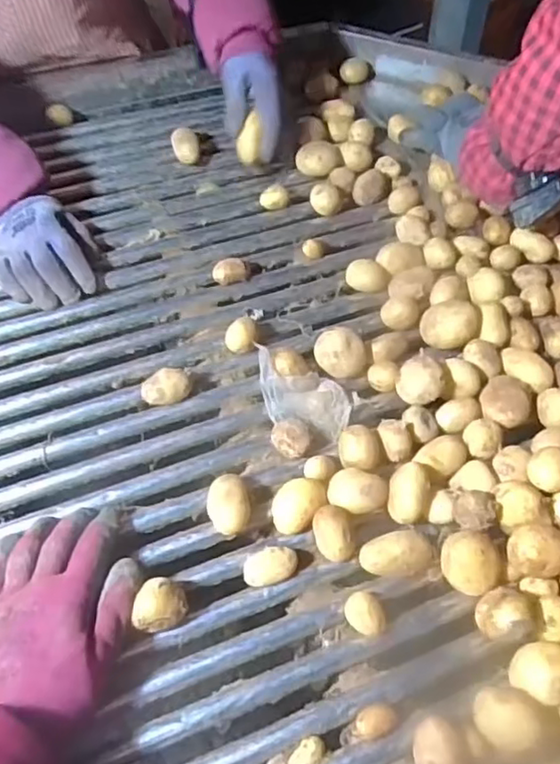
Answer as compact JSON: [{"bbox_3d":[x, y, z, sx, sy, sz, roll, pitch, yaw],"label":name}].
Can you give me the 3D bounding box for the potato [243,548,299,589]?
[{"bbox_3d":[-0.007,0.144,0.474,0.041,0.021,0.025,-12,58,-5],"label":"potato"}]

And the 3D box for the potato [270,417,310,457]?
[{"bbox_3d":[0.009,0.051,0.535,0.032,0.029,0.035,-1,58,2],"label":"potato"}]

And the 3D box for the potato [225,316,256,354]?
[{"bbox_3d":[-0.038,-0.042,0.596,0.030,0.032,0.027,-8,58,-3],"label":"potato"}]

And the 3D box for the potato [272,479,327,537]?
[{"bbox_3d":[0.015,0.102,0.499,0.033,0.030,0.049,37,66,22],"label":"potato"}]

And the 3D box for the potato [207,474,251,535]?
[{"bbox_3d":[-0.041,0.103,0.501,0.034,0.025,0.046,-11,58,-5],"label":"potato"}]

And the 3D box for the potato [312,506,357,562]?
[{"bbox_3d":[0.043,0.118,0.480,0.030,0.022,0.043,-4,88,11],"label":"potato"}]

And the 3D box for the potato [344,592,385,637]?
[{"bbox_3d":[0.063,0.173,0.455,0.031,0.024,0.025,20,61,14],"label":"potato"}]

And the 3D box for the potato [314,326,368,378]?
[{"bbox_3d":[0.057,-0.023,0.578,0.049,0.049,0.040,5,58,5],"label":"potato"}]

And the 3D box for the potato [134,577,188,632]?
[{"bbox_3d":[-0.085,0.166,0.449,0.031,0.038,0.037,8,58,7],"label":"potato"}]

